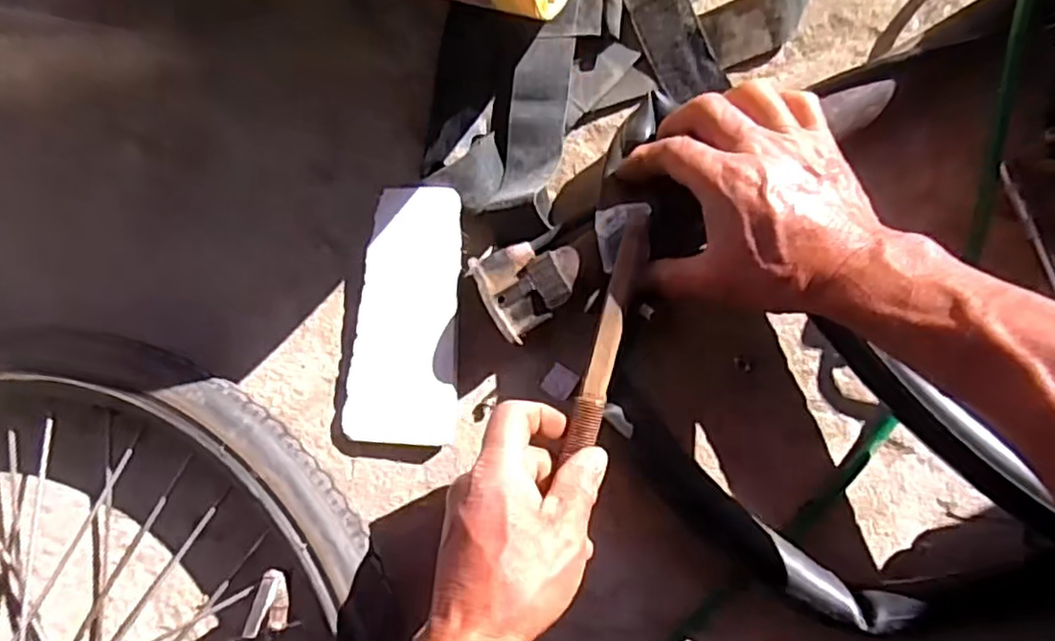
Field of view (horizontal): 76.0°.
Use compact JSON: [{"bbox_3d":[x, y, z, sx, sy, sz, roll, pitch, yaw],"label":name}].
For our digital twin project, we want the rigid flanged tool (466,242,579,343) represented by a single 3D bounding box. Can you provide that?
[{"bbox_3d":[-0.003,-0.029,0.431,0.064,0.029,0.062,-42,82,5],"label":"rigid flanged tool"}]

